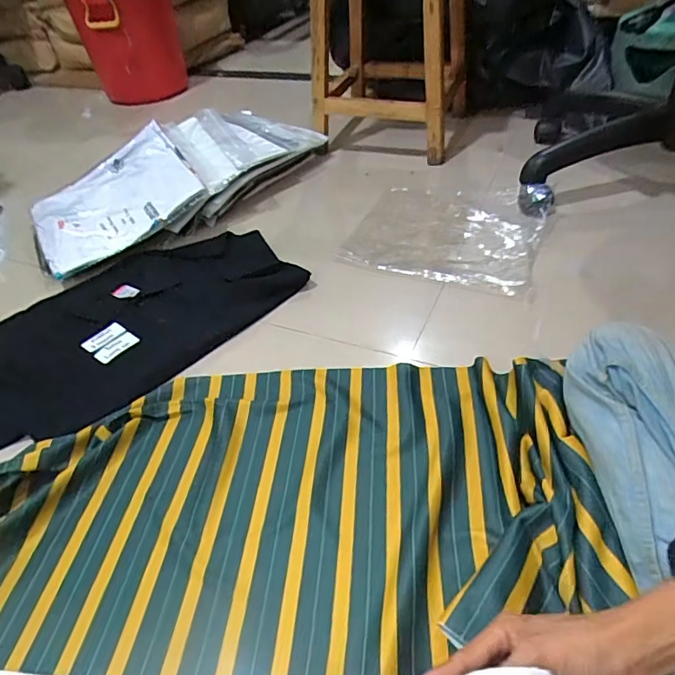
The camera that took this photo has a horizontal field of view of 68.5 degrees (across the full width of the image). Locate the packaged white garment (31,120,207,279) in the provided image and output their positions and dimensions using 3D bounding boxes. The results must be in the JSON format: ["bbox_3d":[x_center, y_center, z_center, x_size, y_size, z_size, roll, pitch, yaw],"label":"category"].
[{"bbox_3d":[-0.450,-0.282,0.990,0.318,0.028,0.296,-33,59,-6],"label":"packaged white garment"}]

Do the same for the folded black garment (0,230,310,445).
[{"bbox_3d":[-0.350,-0.037,0.816,0.562,0.030,0.322,-26,46,-20],"label":"folded black garment"}]

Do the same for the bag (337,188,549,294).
[{"bbox_3d":[0.193,-0.202,0.915,0.336,0.027,0.285,14,46,20],"label":"bag"}]

